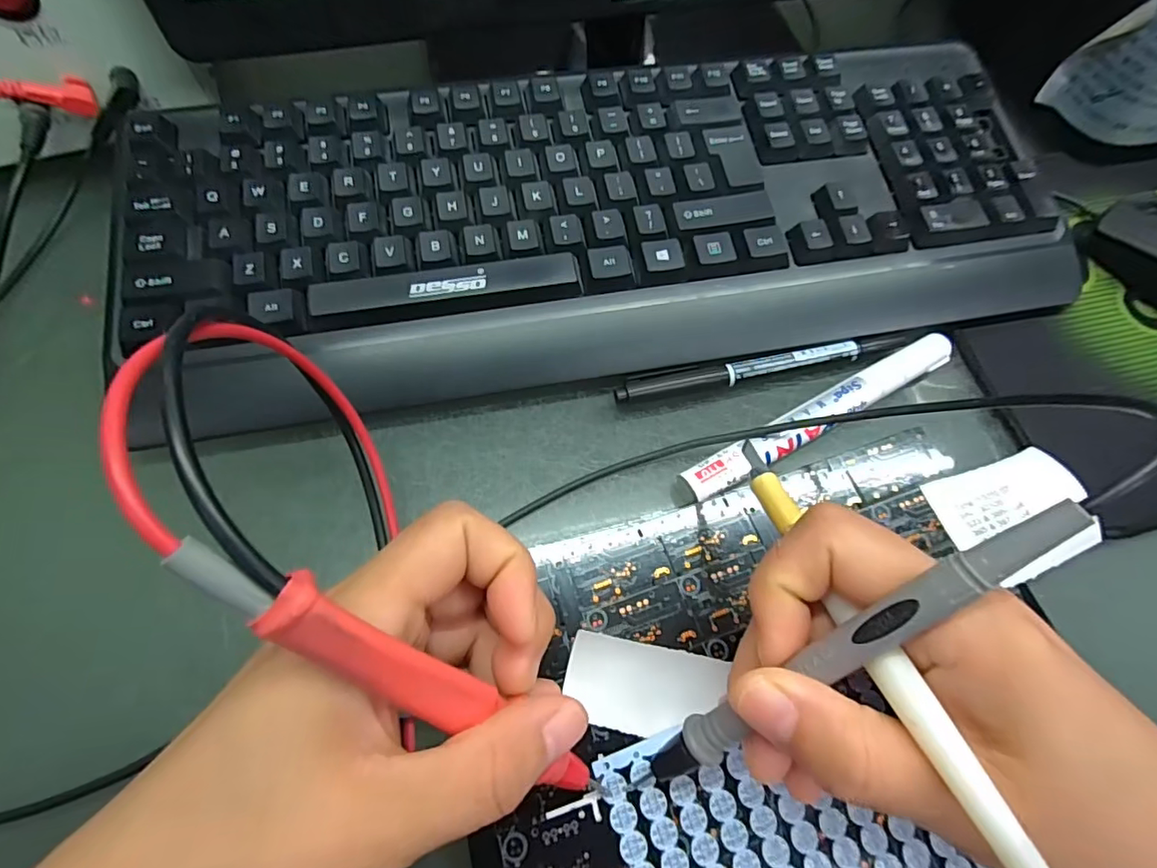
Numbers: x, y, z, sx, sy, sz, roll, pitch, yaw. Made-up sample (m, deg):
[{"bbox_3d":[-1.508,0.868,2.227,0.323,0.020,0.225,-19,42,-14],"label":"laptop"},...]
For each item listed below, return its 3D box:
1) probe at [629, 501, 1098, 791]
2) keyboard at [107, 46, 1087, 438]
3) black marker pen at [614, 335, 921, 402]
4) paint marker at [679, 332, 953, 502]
[{"bbox_3d":[0.058,0.063,0.141,0.011,0.142,0.012,49,30,17],"label":"probe"},{"bbox_3d":[0.017,-0.102,0.262,0.429,0.041,0.157,-9,67,-7],"label":"keyboard"},{"bbox_3d":[0.085,-0.030,0.253,0.140,0.011,0.014,-9,67,-7],"label":"black marker pen"},{"bbox_3d":[0.105,-0.009,0.239,0.141,0.012,0.017,-27,70,-14],"label":"paint marker"}]

